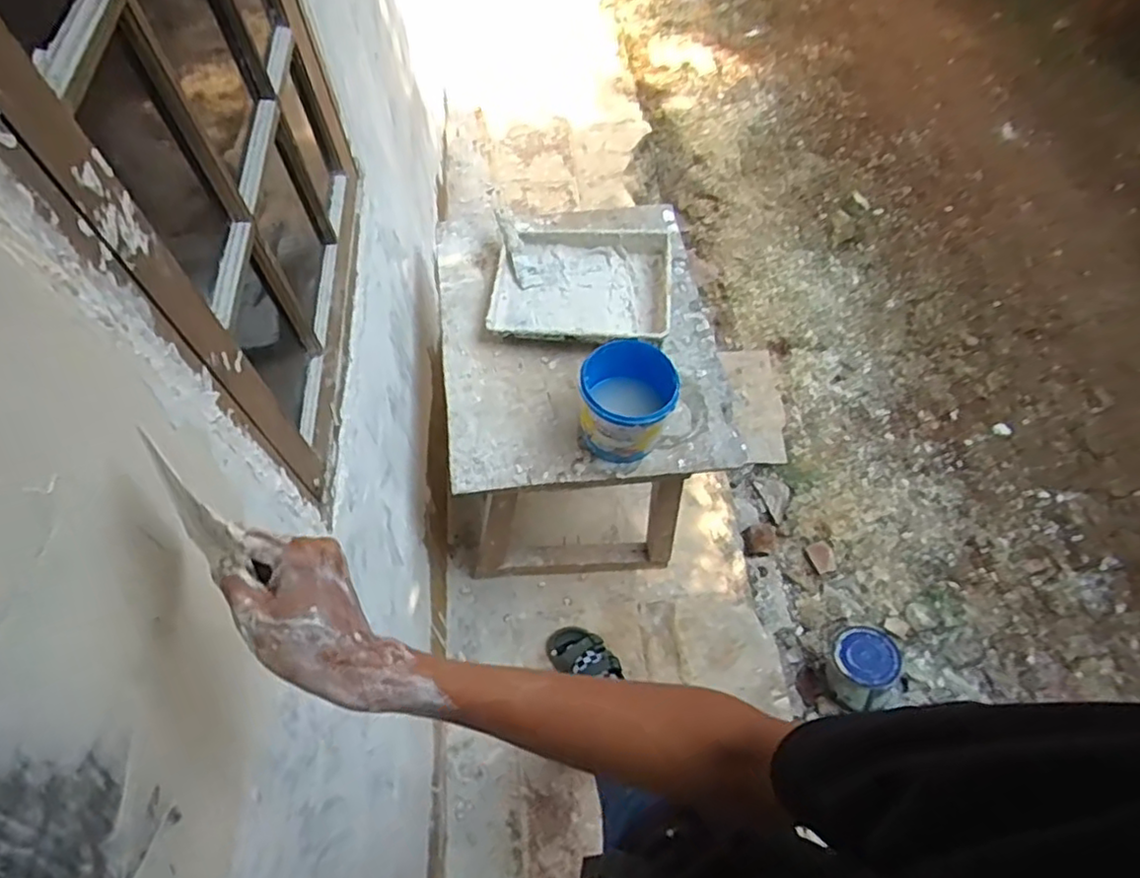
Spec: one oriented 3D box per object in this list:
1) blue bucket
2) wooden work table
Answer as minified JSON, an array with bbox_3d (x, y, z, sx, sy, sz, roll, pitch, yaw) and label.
[{"bbox_3d":[0.099,-0.060,1.152,0.155,0.158,0.160,-1,61,1],"label":"blue bucket"},{"bbox_3d":[0.019,-0.116,1.546,0.537,0.507,0.700,-6,61,-2],"label":"wooden work table"}]

